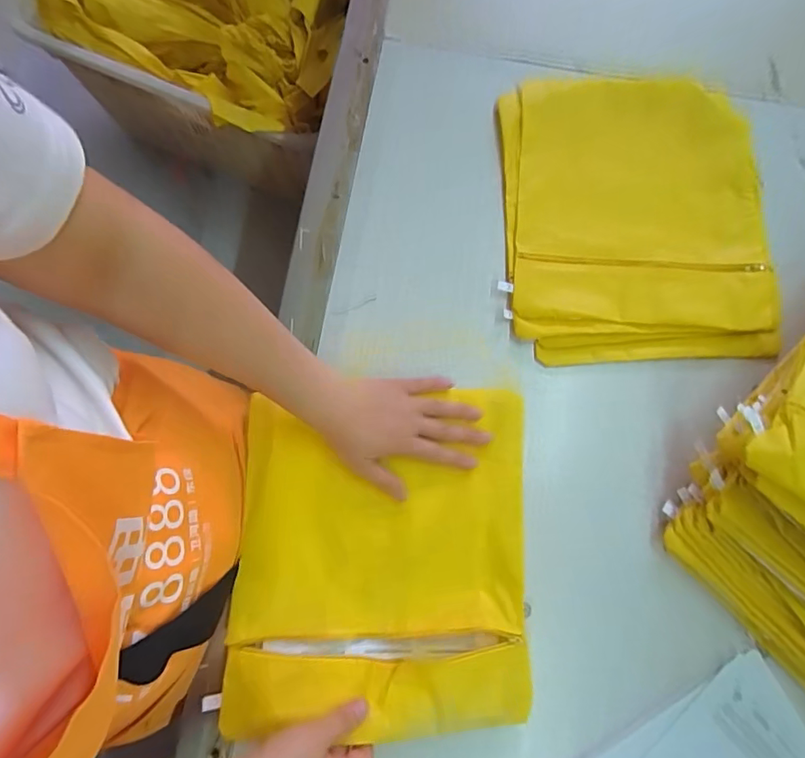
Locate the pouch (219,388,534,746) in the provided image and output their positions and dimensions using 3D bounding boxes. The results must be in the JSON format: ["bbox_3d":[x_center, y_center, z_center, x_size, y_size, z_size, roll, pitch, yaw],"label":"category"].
[{"bbox_3d":[-0.018,0.153,0.435,0.256,0.028,0.287,2,77,-1],"label":"pouch"}]

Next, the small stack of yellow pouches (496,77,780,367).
[{"bbox_3d":[0.253,-0.182,0.525,0.282,0.021,0.330,1,77,-1],"label":"small stack of yellow pouches"}]

